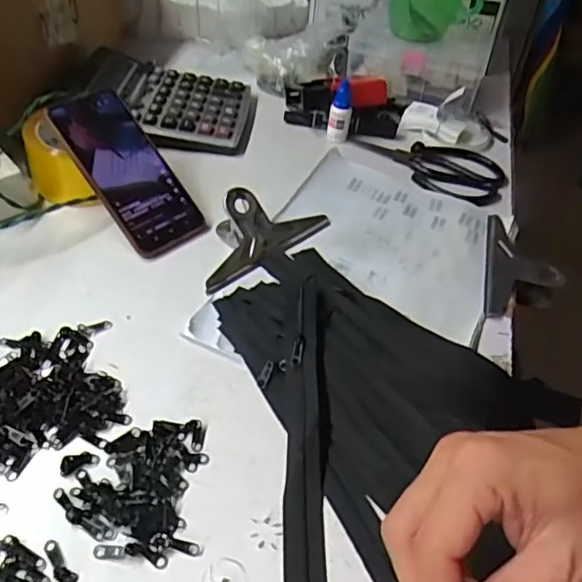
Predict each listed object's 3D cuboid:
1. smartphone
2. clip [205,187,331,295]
[{"bbox_3d":[-0.150,-0.111,0.536,0.072,0.013,0.166,-34,89,-33],"label":"smartphone"},{"bbox_3d":[-0.036,-0.061,0.528,0.072,0.042,0.147,35,52,28],"label":"clip"}]

